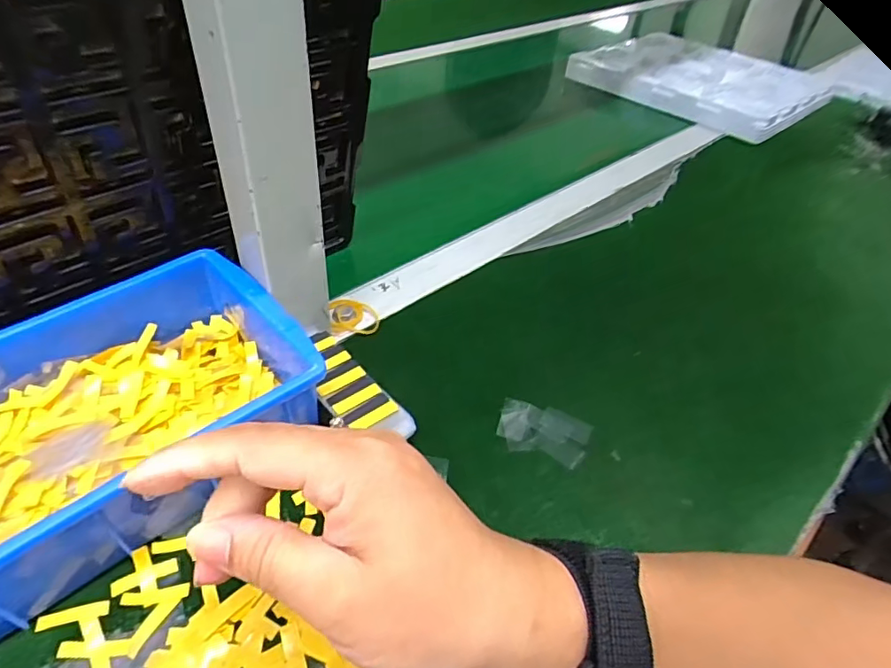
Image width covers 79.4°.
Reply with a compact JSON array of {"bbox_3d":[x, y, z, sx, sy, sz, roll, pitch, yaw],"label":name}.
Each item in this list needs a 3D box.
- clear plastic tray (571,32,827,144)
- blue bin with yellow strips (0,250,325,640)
[{"bbox_3d":[0.383,-0.385,0.803,0.257,0.031,0.306,-30,55,-32],"label":"clear plastic tray"},{"bbox_3d":[-0.182,0.043,0.289,0.199,0.066,0.144,-30,54,-32],"label":"blue bin with yellow strips"}]

